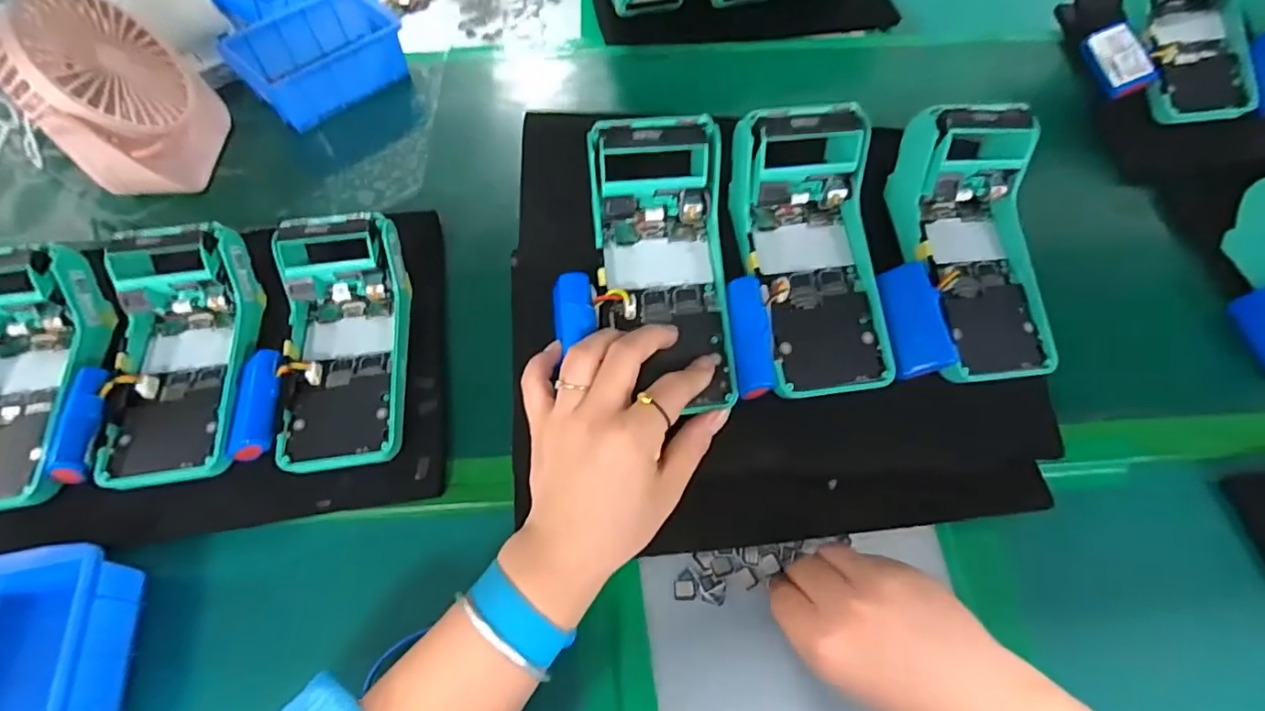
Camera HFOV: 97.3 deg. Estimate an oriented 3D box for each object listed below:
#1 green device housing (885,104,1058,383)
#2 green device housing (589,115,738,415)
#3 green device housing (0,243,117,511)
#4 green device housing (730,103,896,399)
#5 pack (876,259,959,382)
[{"bbox_3d":[0.221,-0.075,0.350,0.090,0.093,0.156,-4,57,-6],"label":"green device housing"},{"bbox_3d":[0.019,-0.052,0.317,0.076,0.092,0.136,-3,57,-6],"label":"green device housing"},{"bbox_3d":[-0.410,0.015,0.371,0.093,0.060,0.173,-1,75,-5],"label":"green device housing"},{"bbox_3d":[0.105,-0.060,0.343,0.087,0.050,0.169,-11,91,-11],"label":"green device housing"},{"bbox_3d":[0.173,-0.021,0.342,0.033,0.012,0.068,-8,76,10],"label":"pack"}]

